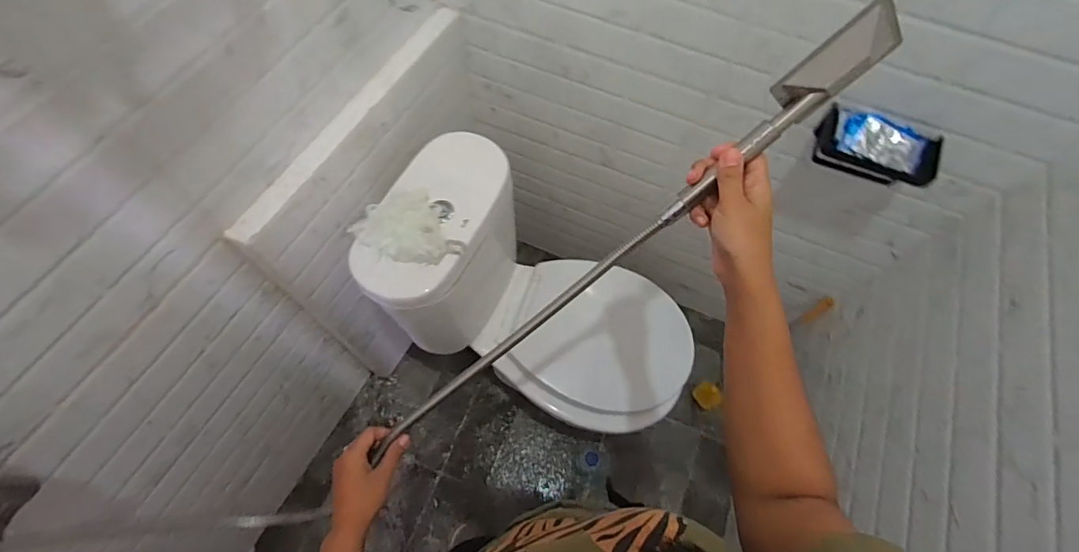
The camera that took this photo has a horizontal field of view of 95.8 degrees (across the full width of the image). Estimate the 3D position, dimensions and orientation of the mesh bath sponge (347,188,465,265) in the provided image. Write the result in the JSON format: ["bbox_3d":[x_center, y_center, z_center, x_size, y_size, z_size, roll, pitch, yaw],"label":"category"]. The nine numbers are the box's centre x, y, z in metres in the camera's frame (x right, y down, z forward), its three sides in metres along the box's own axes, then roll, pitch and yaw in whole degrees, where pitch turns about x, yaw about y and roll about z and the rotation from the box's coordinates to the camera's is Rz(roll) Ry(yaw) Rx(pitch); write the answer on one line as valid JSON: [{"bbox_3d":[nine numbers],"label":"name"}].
[{"bbox_3d":[-0.231,-0.079,0.834,0.148,0.042,0.161,-32,71,-16],"label":"mesh bath sponge"}]

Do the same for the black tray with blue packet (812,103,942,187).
[{"bbox_3d":[0.549,-0.206,0.806,0.177,0.095,0.078,26,67,9],"label":"black tray with blue packet"}]

